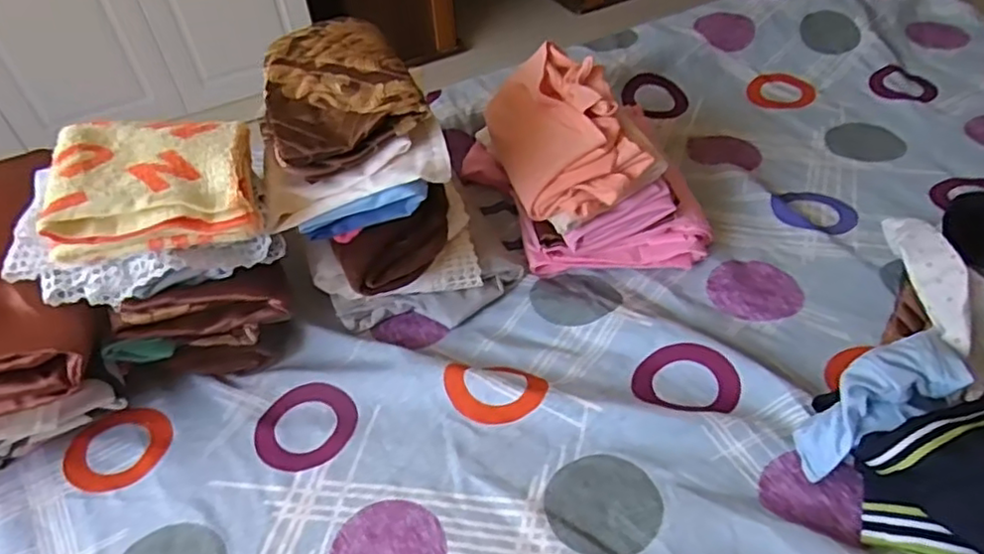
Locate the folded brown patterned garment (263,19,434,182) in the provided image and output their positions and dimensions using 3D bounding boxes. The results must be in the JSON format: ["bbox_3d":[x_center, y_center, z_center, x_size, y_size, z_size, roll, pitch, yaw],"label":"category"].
[{"bbox_3d":[-0.158,-0.188,0.644,0.141,0.049,0.217,-17,47,-12],"label":"folded brown patterned garment"}]

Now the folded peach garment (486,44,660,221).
[{"bbox_3d":[0.076,-0.169,0.746,0.136,0.082,0.232,-15,46,-9],"label":"folded peach garment"}]

